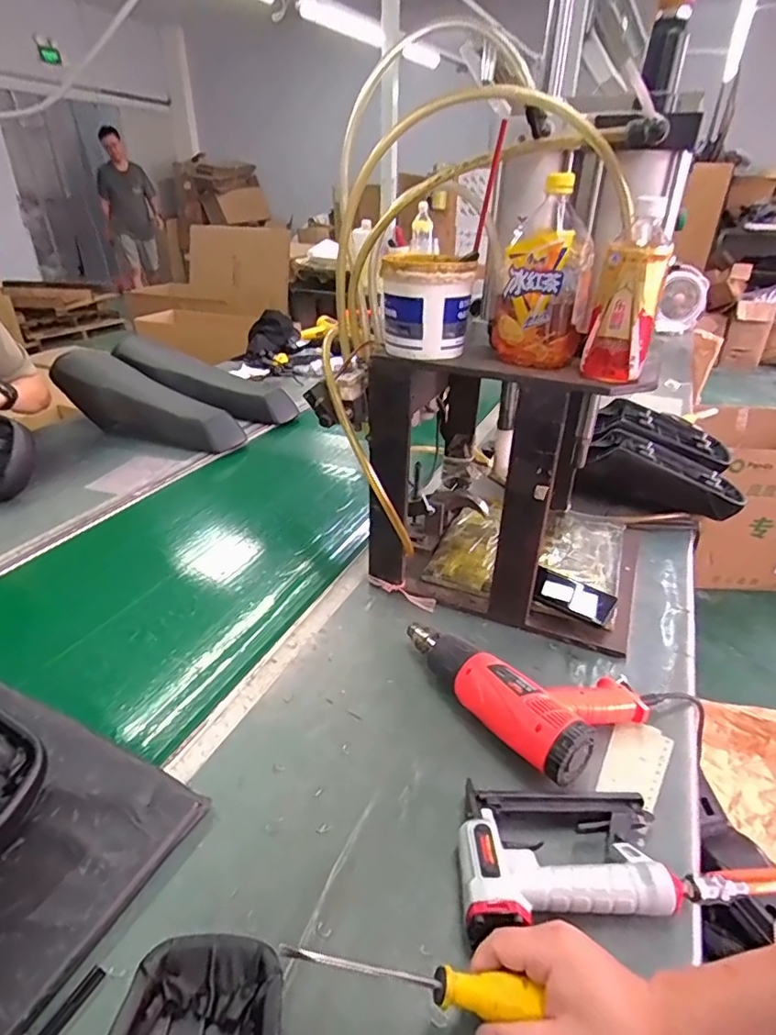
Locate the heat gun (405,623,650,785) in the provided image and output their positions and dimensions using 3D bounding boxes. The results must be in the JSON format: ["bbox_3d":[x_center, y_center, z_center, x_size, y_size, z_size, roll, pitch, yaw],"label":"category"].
[{"bbox_3d":[0.165,0.191,0.712,0.178,0.078,0.273,-22,36,-33],"label":"heat gun"}]

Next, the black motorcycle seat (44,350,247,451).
[{"bbox_3d":[-0.641,-0.309,1.475,0.575,0.155,0.158,16,33,25],"label":"black motorcycle seat"}]

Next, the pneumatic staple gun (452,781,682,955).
[{"bbox_3d":[0.163,0.315,0.516,0.191,0.054,0.131,0,29,1],"label":"pneumatic staple gun"}]

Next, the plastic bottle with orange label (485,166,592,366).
[{"bbox_3d":[0.187,-0.290,0.677,0.111,0.188,0.114,7,31,11],"label":"plastic bottle with orange label"}]

